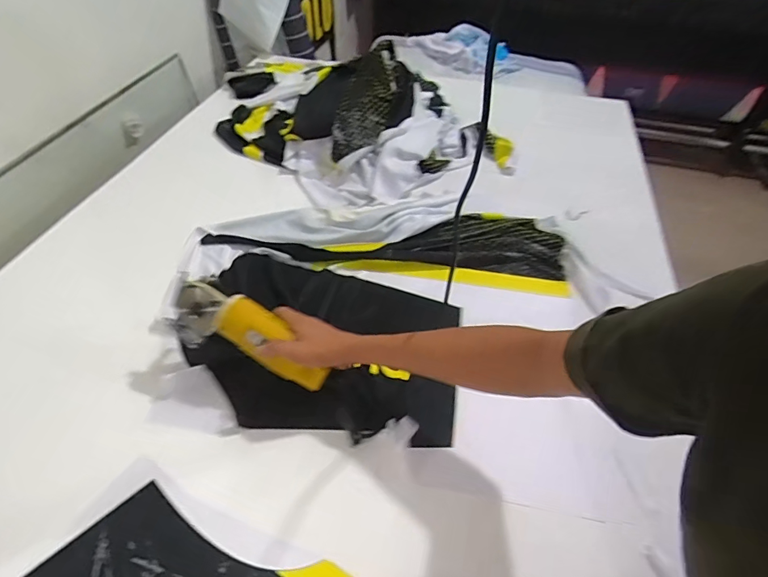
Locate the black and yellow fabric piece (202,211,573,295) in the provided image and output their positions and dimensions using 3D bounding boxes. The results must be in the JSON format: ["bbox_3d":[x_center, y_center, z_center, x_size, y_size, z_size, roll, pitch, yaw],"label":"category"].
[{"bbox_3d":[0.013,-0.099,0.881,0.667,0.018,0.173,4,47,3],"label":"black and yellow fabric piece"}]

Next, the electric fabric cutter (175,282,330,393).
[{"bbox_3d":[-0.189,0.071,0.638,0.235,0.059,0.075,30,51,4],"label":"electric fabric cutter"}]

